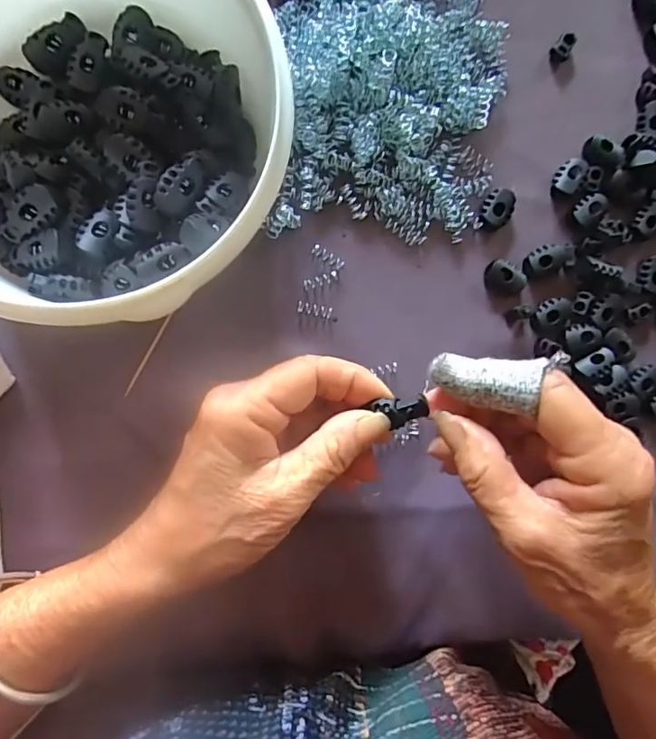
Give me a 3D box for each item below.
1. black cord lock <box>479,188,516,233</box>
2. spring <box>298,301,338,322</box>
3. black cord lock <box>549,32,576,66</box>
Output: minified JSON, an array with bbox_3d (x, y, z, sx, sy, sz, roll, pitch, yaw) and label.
[{"bbox_3d":[0.093,-0.088,0.281,0.016,0.008,0.024,28,89,-9],"label":"black cord lock"},{"bbox_3d":[-0.005,-0.031,0.270,0.022,0.004,0.006,13,91,-9],"label":"spring"},{"bbox_3d":[0.132,-0.179,0.284,0.011,0.005,0.017,40,87,-8],"label":"black cord lock"}]

